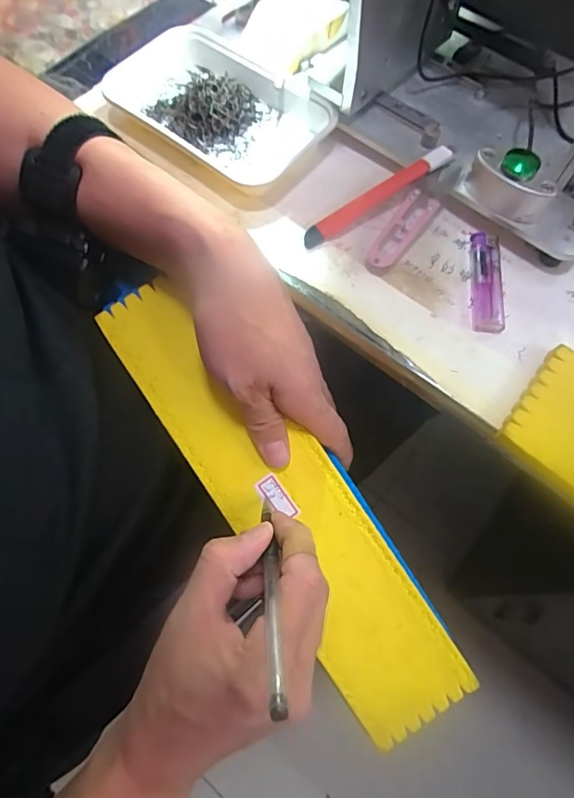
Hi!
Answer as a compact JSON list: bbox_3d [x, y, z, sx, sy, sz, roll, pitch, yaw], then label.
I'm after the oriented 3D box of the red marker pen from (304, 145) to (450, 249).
[{"bbox_3d":[0.064,-0.143,0.337,0.120,0.014,0.015,-33,71,2],"label":"red marker pen"}]

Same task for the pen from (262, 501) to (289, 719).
[{"bbox_3d":[-0.008,0.097,0.248,0.008,0.011,0.134,-4,27,-3],"label":"pen"}]

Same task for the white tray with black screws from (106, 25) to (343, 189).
[{"bbox_3d":[-0.053,-0.233,0.367,0.165,0.028,0.093,37,71,13],"label":"white tray with black screws"}]

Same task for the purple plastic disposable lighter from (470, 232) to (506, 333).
[{"bbox_3d":[0.137,-0.079,0.315,0.021,0.011,0.075,8,67,2],"label":"purple plastic disposable lighter"}]

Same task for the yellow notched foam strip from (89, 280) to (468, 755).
[{"bbox_3d":[-0.003,0.066,0.307,0.077,0.005,0.332,-34,87,-2],"label":"yellow notched foam strip"}]

